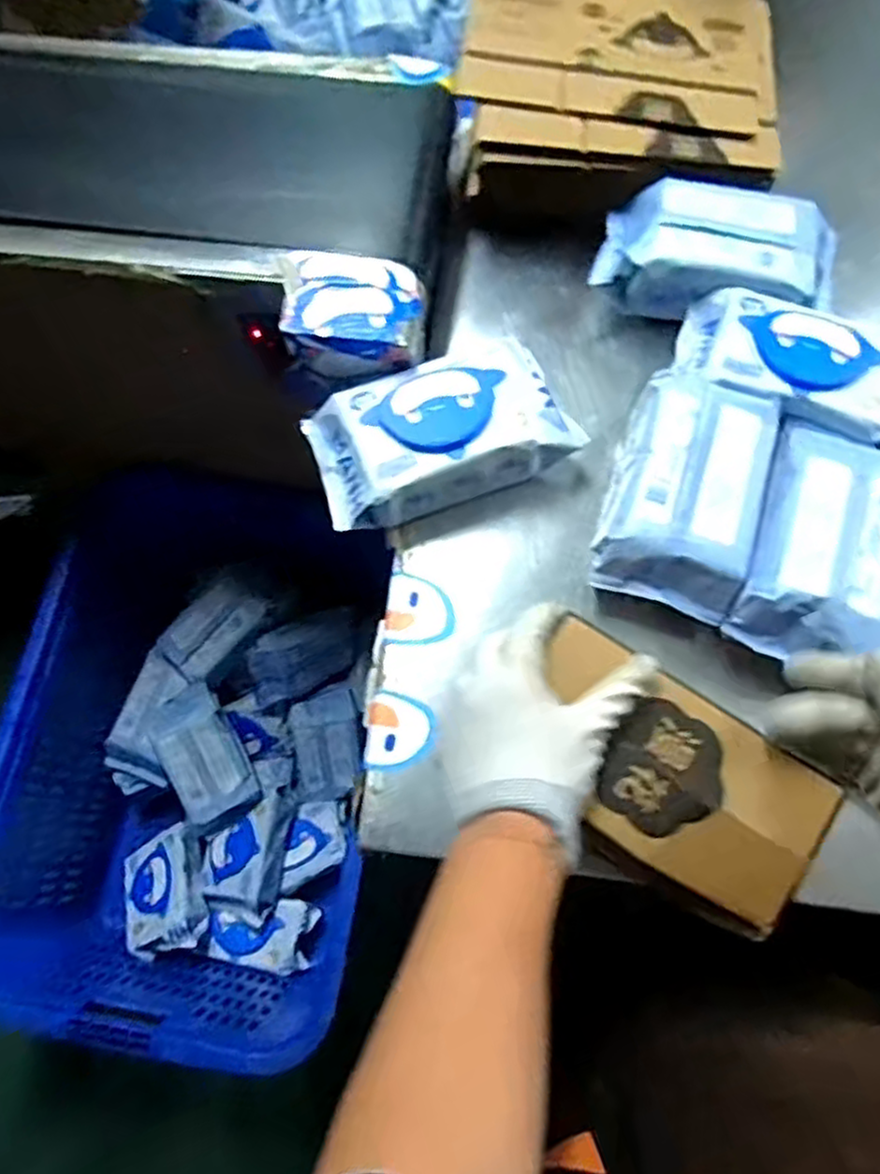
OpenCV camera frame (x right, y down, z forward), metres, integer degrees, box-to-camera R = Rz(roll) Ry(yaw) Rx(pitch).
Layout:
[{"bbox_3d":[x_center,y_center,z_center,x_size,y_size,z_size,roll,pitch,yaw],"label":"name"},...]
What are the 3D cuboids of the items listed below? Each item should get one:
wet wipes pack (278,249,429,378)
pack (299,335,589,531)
[{"bbox_3d":[-0.072,-0.238,0.628,0.116,0.036,0.083,3,72,1],"label":"wet wipes pack"},{"bbox_3d":[0.002,-0.131,0.647,0.220,0.072,0.119,-17,73,-5],"label":"pack"}]

